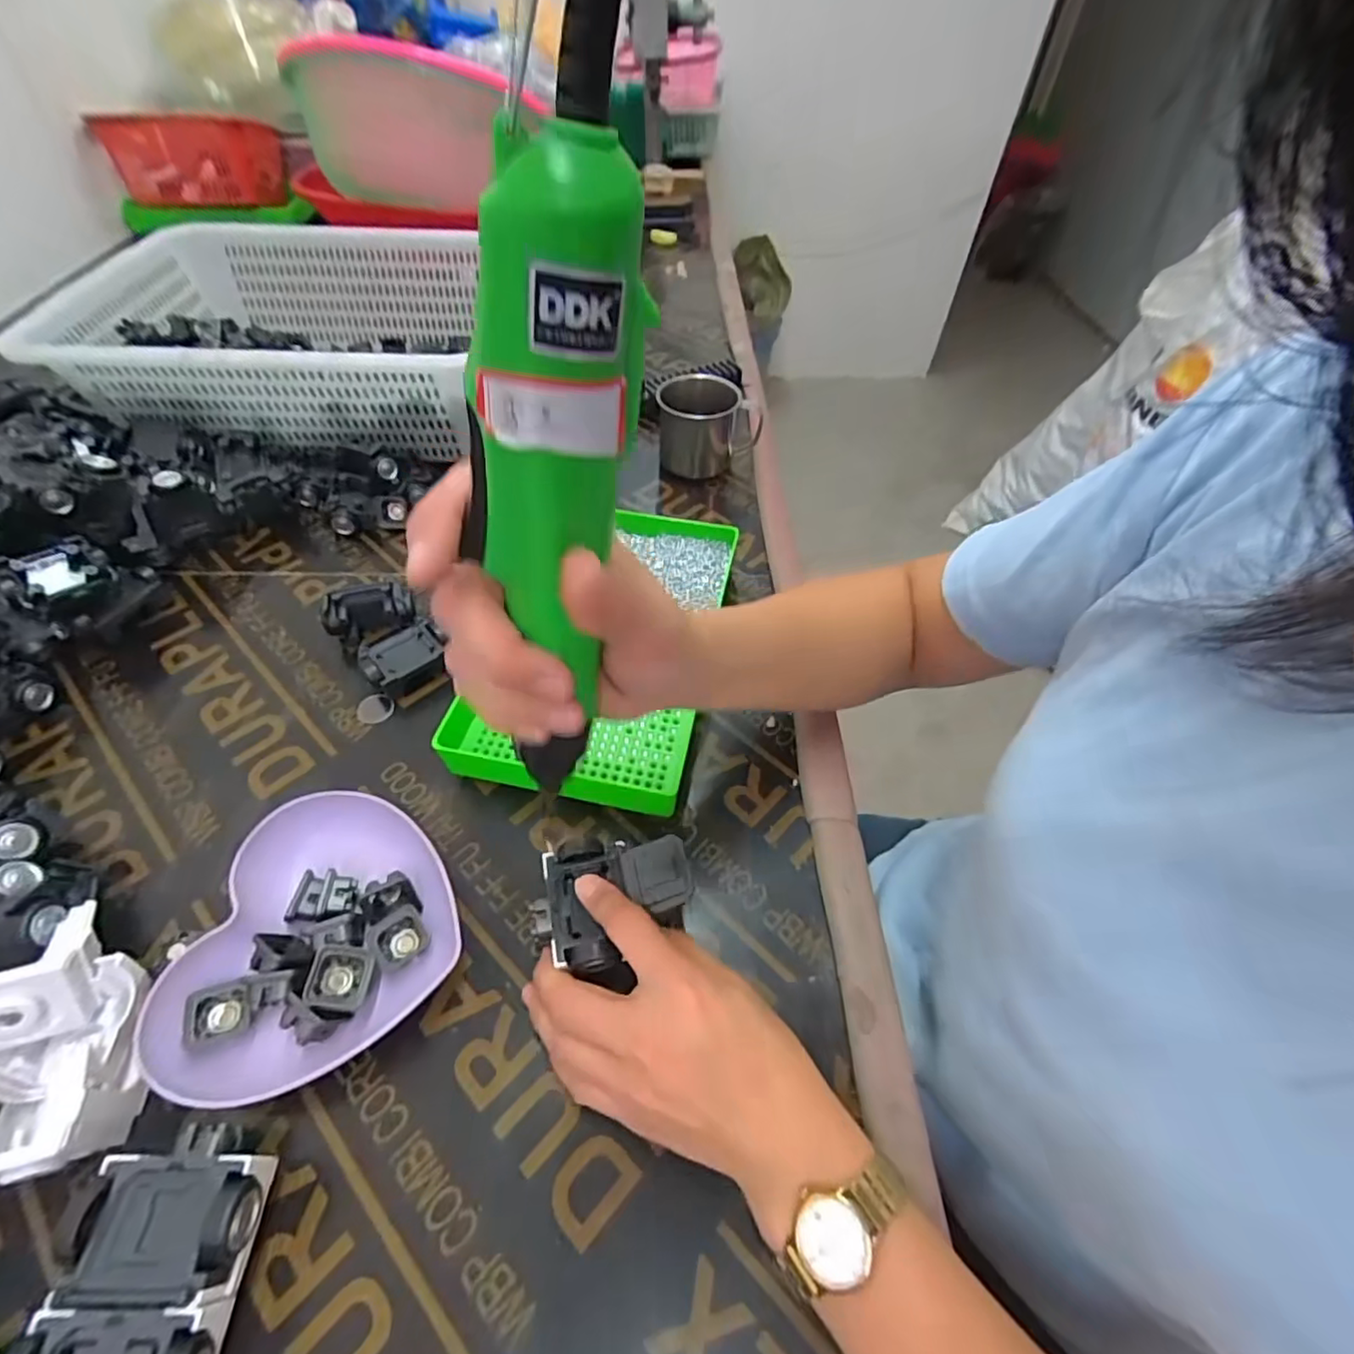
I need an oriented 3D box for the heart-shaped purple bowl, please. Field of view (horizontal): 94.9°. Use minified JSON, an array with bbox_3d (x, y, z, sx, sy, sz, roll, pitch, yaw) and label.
[{"bbox_3d":[-0.177,0.135,0.318,0.120,0.030,0.141,9,52,4],"label":"heart-shaped purple bowl"}]

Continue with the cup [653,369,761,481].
[{"bbox_3d":[0.027,-0.246,0.603,0.094,0.066,0.094,1,52,-2],"label":"cup"}]

